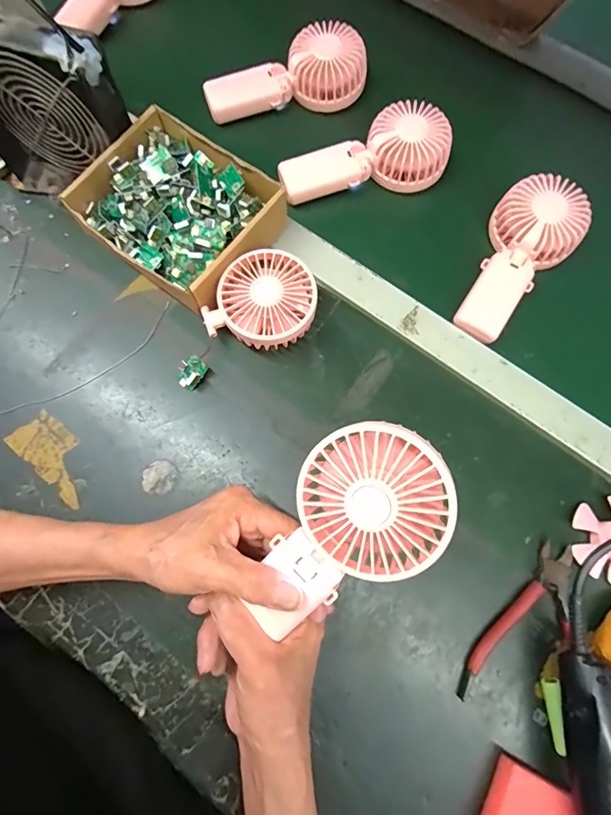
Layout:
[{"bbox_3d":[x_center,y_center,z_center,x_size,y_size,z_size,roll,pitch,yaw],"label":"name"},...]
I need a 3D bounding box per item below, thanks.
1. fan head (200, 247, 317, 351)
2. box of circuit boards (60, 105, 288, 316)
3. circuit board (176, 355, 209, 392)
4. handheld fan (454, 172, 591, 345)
[{"bbox_3d":[-0.037,-0.098,0.403,0.091,0.047,0.089,0,74,-1],"label":"fan head"},{"bbox_3d":[-0.122,-0.188,0.422,0.171,0.057,0.147,37,77,9],"label":"box of circuit boards"},{"bbox_3d":[-0.108,-0.033,0.404,0.023,0.014,0.030,42,81,9],"label":"circuit board"},{"bbox_3d":[0.206,-0.153,0.424,0.082,0.033,0.174,40,77,10],"label":"handheld fan"}]

